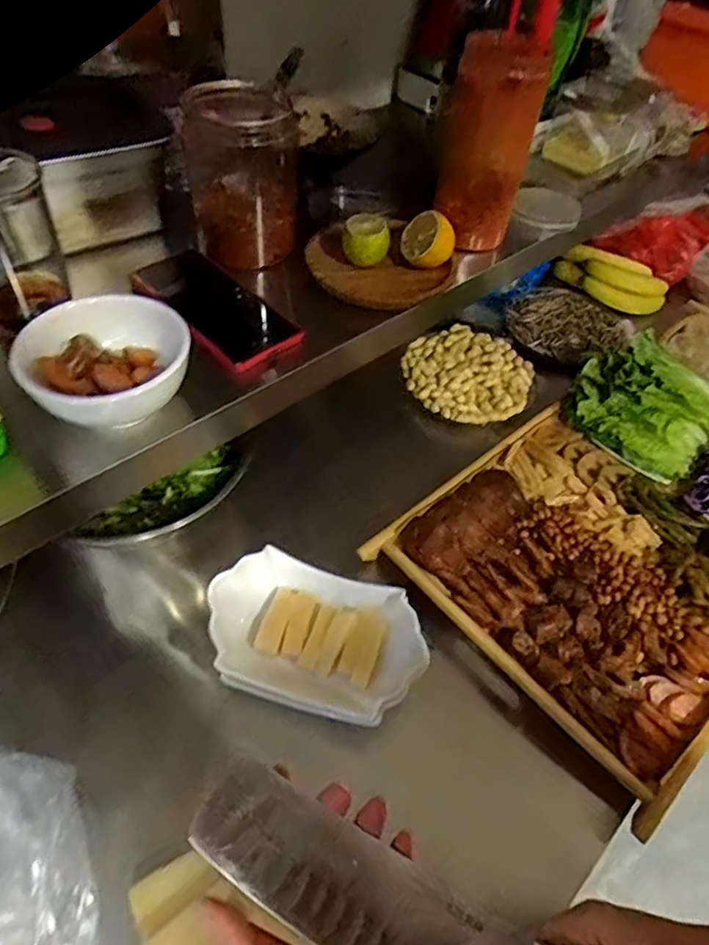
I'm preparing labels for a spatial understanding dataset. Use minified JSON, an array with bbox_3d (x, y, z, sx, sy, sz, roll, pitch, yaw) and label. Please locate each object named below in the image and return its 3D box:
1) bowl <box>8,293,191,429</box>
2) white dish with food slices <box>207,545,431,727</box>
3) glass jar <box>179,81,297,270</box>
[{"bbox_3d":[-0.177,-0.083,0.414,0.110,0.050,0.110,3,52,-4],"label":"bowl"},{"bbox_3d":[-0.031,0.141,0.507,0.180,0.060,0.121,15,52,6],"label":"white dish with food slices"},{"bbox_3d":[-0.108,-0.285,0.553,0.103,0.136,0.109,-5,53,-10],"label":"glass jar"}]

